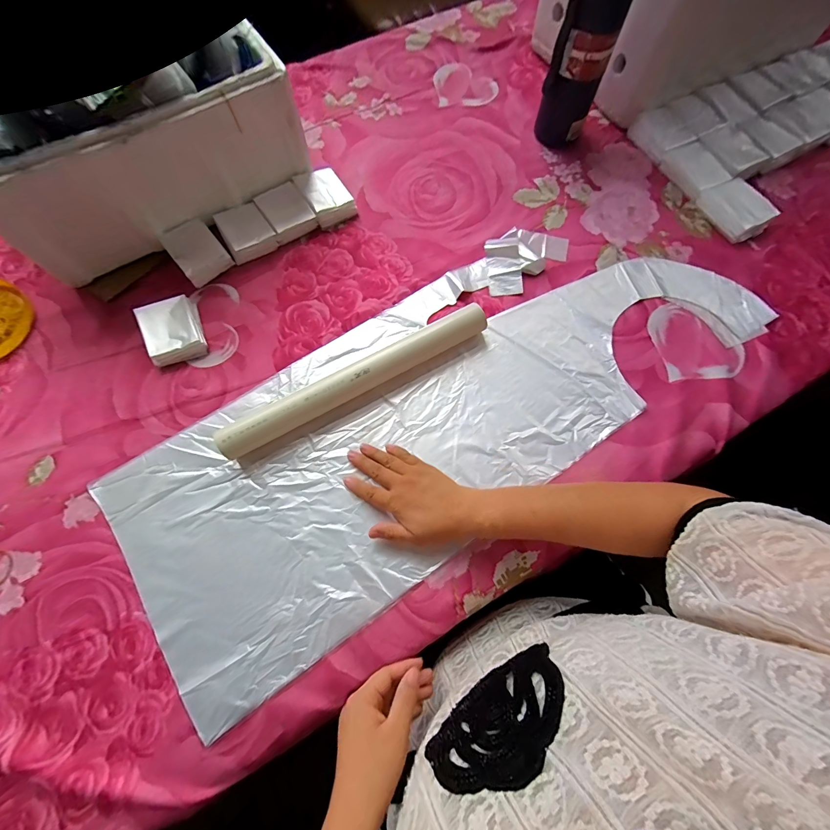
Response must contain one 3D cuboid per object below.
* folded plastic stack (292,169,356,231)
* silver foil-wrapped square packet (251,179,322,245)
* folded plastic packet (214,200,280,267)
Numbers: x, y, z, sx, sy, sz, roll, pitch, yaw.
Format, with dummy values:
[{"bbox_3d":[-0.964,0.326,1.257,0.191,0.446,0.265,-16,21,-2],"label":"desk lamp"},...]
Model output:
[{"bbox_3d":[-0.138,-0.341,0.560,0.063,0.028,0.094,-29,73,-10],"label":"folded plastic stack"},{"bbox_3d":[-0.195,-0.309,0.546,0.065,0.025,0.086,-31,73,-10],"label":"silver foil-wrapped square packet"},{"bbox_3d":[-0.250,-0.274,0.534,0.069,0.028,0.087,-28,73,-9],"label":"folded plastic packet"}]

